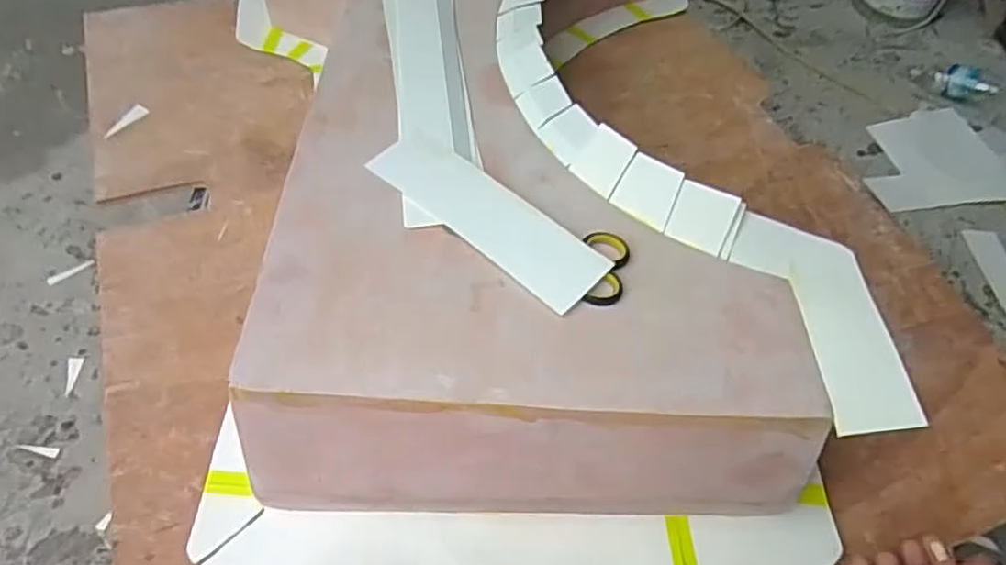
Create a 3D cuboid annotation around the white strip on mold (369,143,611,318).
[{"bbox_3d":[-0.014,-0.054,0.500,0.207,0.008,0.062,37,59,21],"label":"white strip on mold"}]

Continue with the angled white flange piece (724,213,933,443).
[{"bbox_3d":[0.235,0.022,0.463,0.077,0.018,0.178,-11,55,-12],"label":"angled white flange piece"}]

